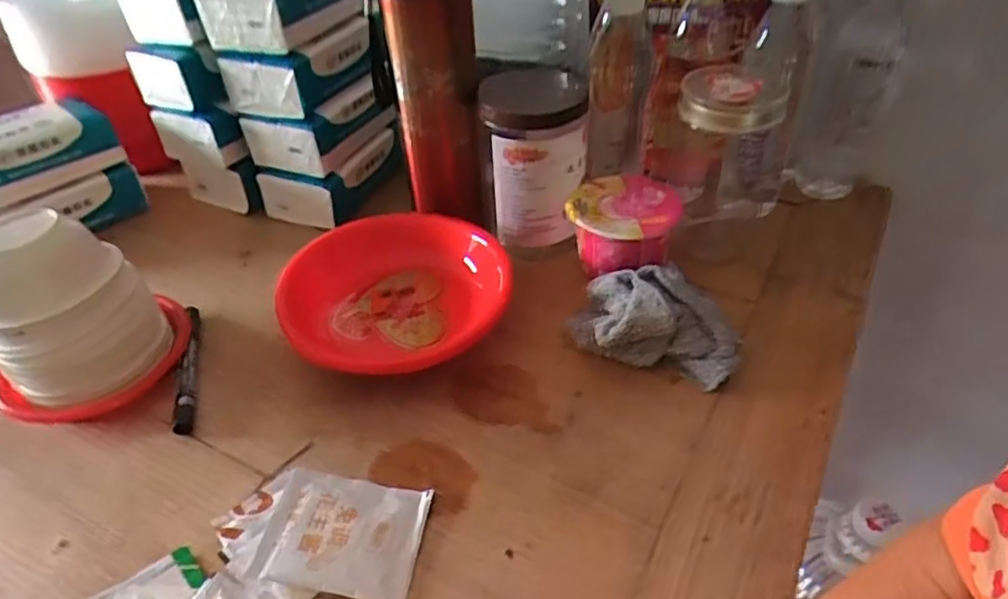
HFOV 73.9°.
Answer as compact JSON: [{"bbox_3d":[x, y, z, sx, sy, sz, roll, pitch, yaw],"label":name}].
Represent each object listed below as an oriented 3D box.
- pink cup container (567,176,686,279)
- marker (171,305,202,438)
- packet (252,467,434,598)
[{"bbox_3d":[0.107,-0.064,0.597,0.088,0.058,0.083,-2,40,2],"label":"pink cup container"},{"bbox_3d":[-0.253,0.050,0.540,0.015,0.011,0.134,-11,40,-8],"label":"marker"},{"bbox_3d":[-0.099,0.146,0.424,0.091,0.018,0.077,4,45,9],"label":"packet"}]

